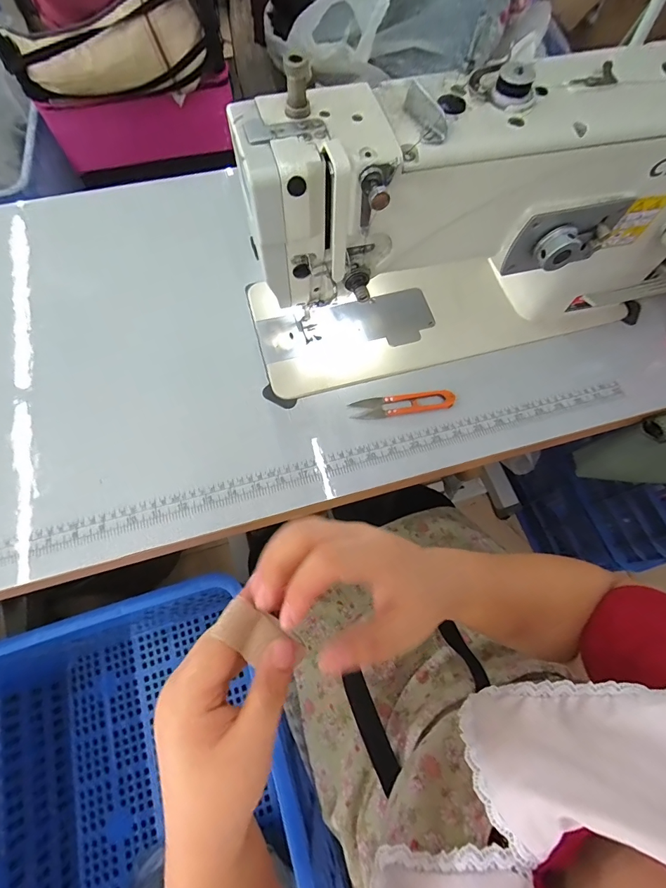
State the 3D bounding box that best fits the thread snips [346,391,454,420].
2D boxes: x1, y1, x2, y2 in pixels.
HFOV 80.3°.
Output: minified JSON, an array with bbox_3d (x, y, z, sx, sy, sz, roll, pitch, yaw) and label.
[{"bbox_3d":[0.079,-0.046,0.450,0.115,0.011,0.025,-9,69,-4],"label":"thread snips"}]

